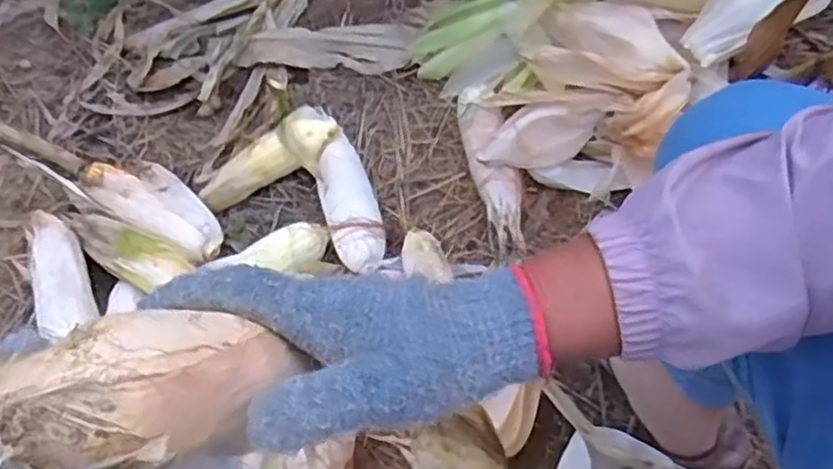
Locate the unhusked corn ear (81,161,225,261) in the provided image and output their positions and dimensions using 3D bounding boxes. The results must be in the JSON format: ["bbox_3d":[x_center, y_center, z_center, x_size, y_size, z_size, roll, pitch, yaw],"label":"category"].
[{"bbox_3d":[-0.356,-0.044,0.965,0.252,0.067,0.101,32,69,16],"label":"unhusked corn ear"}]

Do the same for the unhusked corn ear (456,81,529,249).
[{"bbox_3d":[0.098,-0.103,0.947,0.056,0.061,0.255,-12,65,-4],"label":"unhusked corn ear"}]

